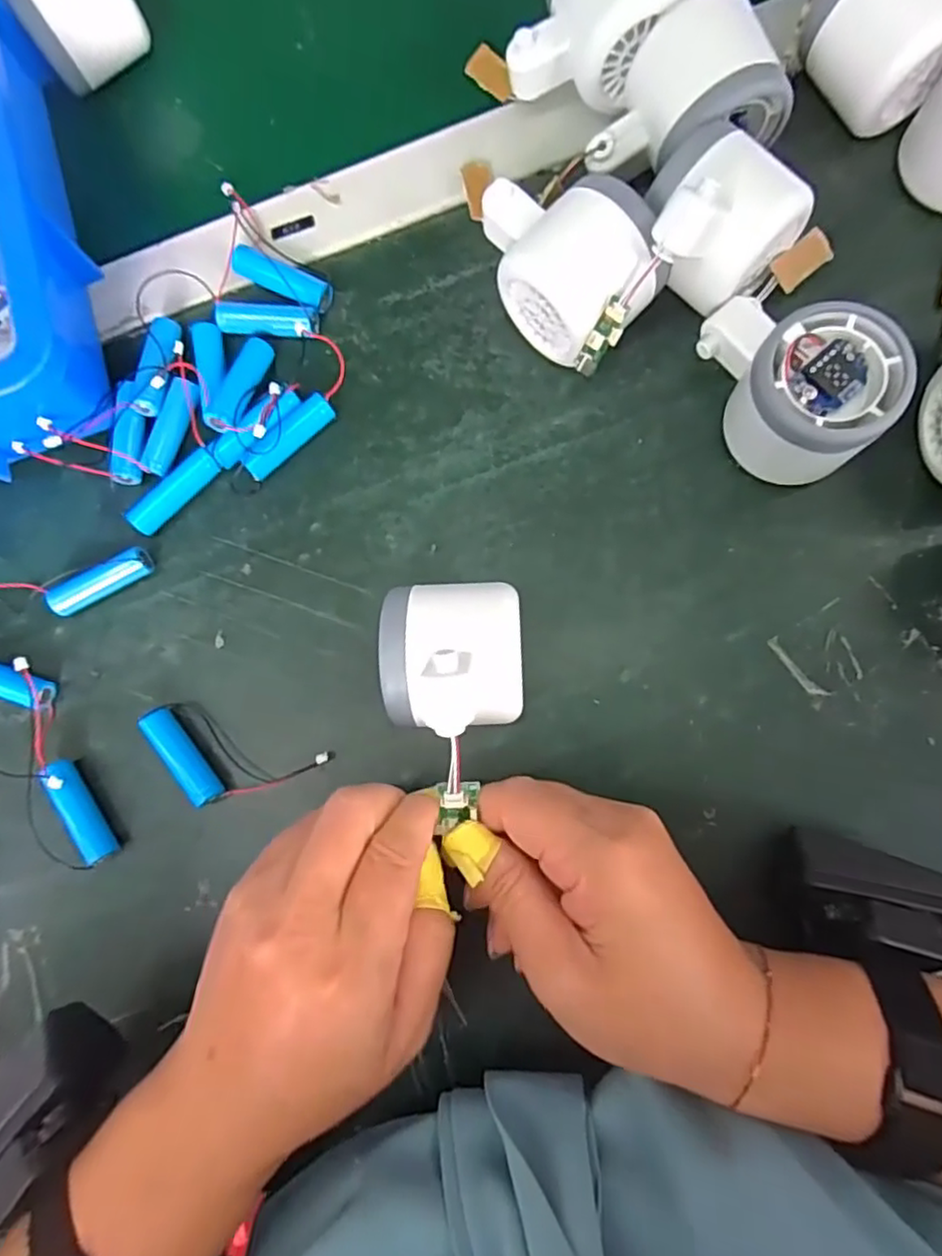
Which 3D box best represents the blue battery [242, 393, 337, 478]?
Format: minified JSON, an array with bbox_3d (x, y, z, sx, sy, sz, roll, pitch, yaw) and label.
[{"bbox_3d":[-0.088,-0.093,0.313,0.051,0.011,0.011,-43,82,-1],"label":"blue battery"}]

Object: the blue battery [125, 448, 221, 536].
[{"bbox_3d":[-0.145,-0.067,0.312,0.049,0.013,0.013,-44,82,-1],"label":"blue battery"}]

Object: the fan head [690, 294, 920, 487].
[{"bbox_3d":[0.134,-0.103,0.276,0.078,0.052,0.056,27,86,7],"label":"fan head"}]

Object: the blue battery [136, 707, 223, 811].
[{"bbox_3d":[-0.134,0.061,0.297,0.015,0.015,0.050,-36,82,0],"label":"blue battery"}]

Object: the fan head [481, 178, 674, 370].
[{"bbox_3d":[0.042,-0.163,0.289,0.055,0.058,0.080,-37,82,0],"label":"fan head"}]

